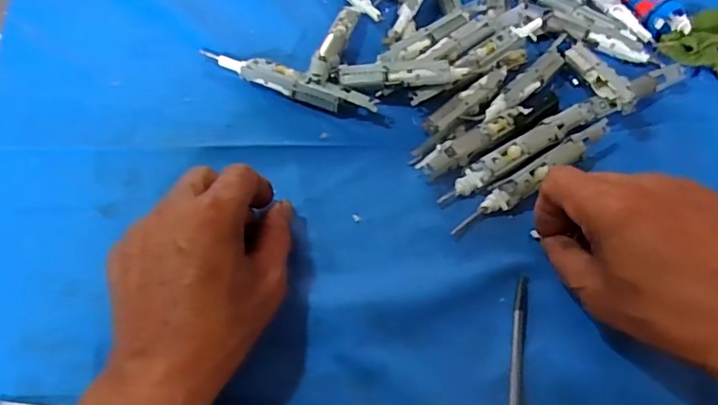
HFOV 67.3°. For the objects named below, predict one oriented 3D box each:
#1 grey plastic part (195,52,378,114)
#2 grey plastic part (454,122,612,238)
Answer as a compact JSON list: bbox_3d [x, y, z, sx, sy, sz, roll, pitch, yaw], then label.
[{"bbox_3d":[-0.055,-0.092,0.413,0.144,0.020,0.015,23,58,11],"label":"grey plastic part"},{"bbox_3d":[0.124,-0.018,0.374,0.145,0.017,0.016,-30,63,-21],"label":"grey plastic part"}]

